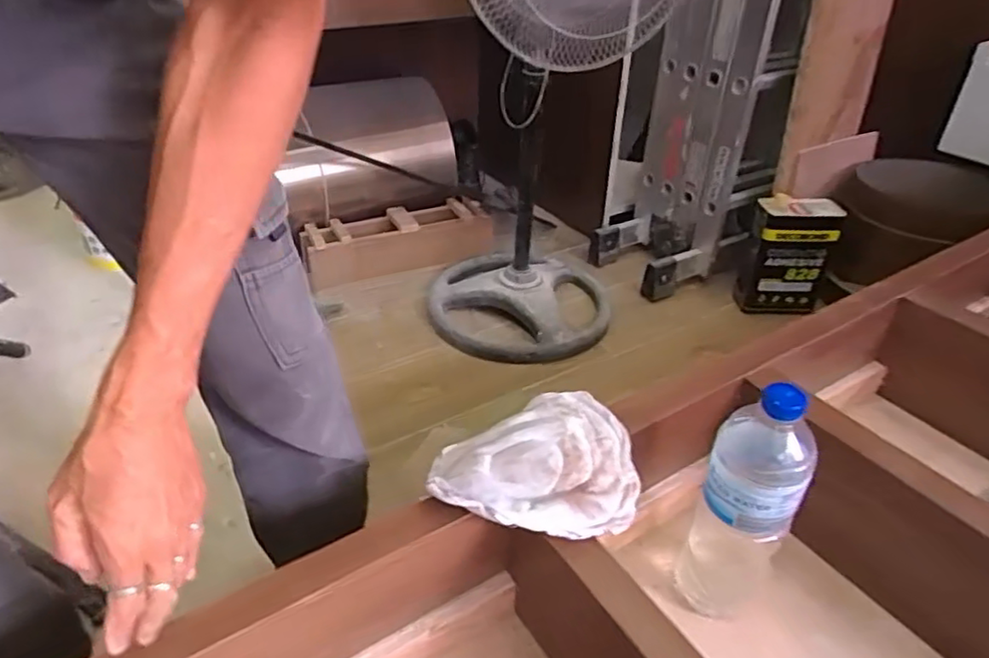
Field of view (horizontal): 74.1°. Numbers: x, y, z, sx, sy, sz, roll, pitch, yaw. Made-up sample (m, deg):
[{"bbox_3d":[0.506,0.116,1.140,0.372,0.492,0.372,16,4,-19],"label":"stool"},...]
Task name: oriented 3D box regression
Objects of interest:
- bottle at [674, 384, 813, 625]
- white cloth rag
[{"bbox_3d":[0.219,0.163,0.576,0.080,0.253,0.058,12,36,15],"label":"bottle"},{"bbox_3d":[0.037,0.116,0.576,0.180,0.044,0.171,1,34,-1],"label":"white cloth rag"}]

